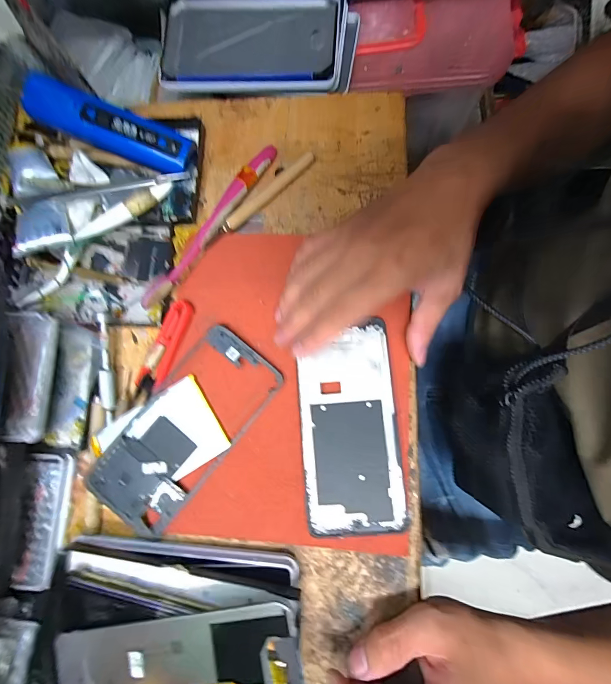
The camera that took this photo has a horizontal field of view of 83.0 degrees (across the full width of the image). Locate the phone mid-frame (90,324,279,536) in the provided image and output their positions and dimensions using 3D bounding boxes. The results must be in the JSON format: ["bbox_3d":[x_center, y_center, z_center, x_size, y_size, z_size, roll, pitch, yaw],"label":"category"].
[{"bbox_3d":[-0.095,0.068,0.276,0.077,0.012,0.165,38,82,7],"label":"phone mid-frame"}]

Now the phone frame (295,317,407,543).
[{"bbox_3d":[0.035,0.065,0.272,0.077,0.006,0.157,0,79,0],"label":"phone frame"}]

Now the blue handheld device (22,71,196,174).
[{"bbox_3d":[-0.165,-0.182,0.291,0.137,0.022,0.032,18,80,-10],"label":"blue handheld device"}]

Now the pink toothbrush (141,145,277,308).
[{"bbox_3d":[-0.082,-0.106,0.306,0.020,0.017,0.183,32,81,6],"label":"pink toothbrush"}]

